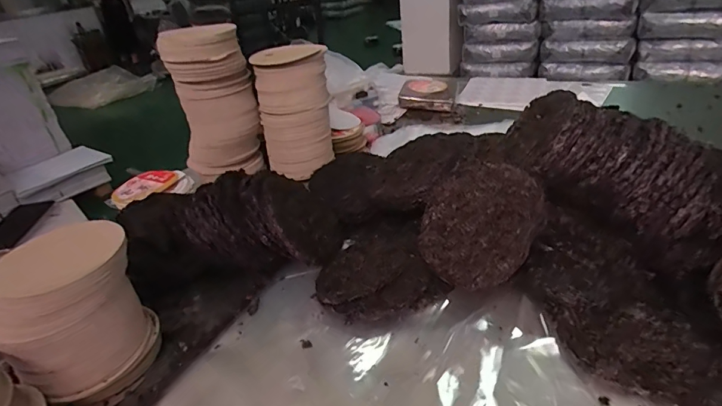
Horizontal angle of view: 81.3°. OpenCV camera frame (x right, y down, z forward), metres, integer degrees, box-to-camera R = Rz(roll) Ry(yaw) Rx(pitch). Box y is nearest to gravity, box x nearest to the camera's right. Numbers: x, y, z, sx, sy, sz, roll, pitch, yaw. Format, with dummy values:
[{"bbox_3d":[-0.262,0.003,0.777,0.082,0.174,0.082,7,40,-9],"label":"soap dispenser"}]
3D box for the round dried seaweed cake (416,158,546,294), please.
[{"bbox_3d":[0.189,0.031,0.686,0.182,0.024,0.205,13,79,43],"label":"round dried seaweed cake"}]

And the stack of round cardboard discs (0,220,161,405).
[{"bbox_3d":[-0.386,0.162,0.589,0.166,0.213,0.152,-25,35,-28],"label":"stack of round cardboard discs"}]

